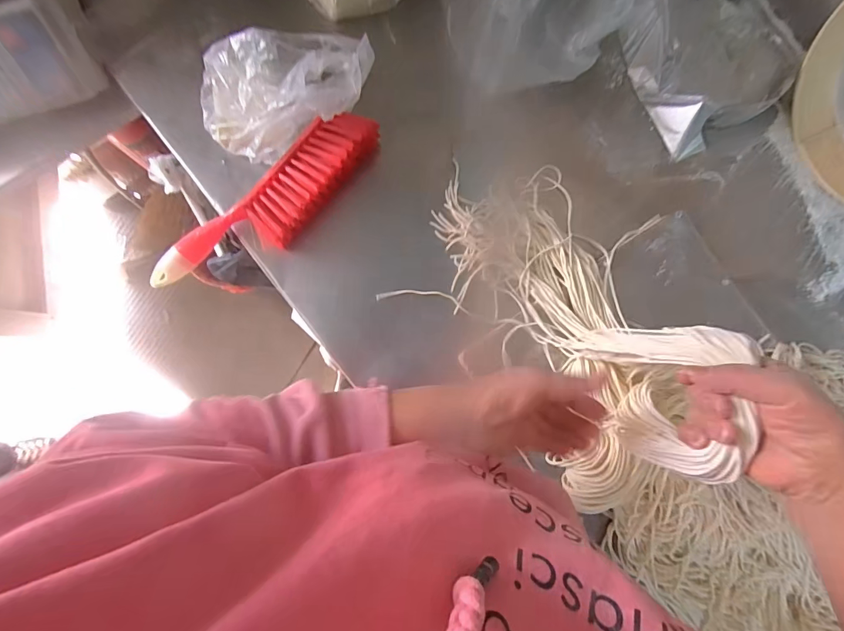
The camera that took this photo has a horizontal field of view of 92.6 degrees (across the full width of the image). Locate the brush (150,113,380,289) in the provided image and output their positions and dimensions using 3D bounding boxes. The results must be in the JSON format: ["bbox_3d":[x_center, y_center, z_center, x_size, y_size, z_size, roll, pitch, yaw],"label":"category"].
[{"bbox_3d":[-0.173,-0.127,0.467,0.302,0.046,0.083,-45,89,-5],"label":"brush"}]

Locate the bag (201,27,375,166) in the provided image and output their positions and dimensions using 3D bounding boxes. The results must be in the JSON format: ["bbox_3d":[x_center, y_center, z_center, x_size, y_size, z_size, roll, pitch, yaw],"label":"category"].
[{"bbox_3d":[-0.157,-0.241,0.455,0.201,0.100,0.108,-2,86,-4],"label":"bag"}]

